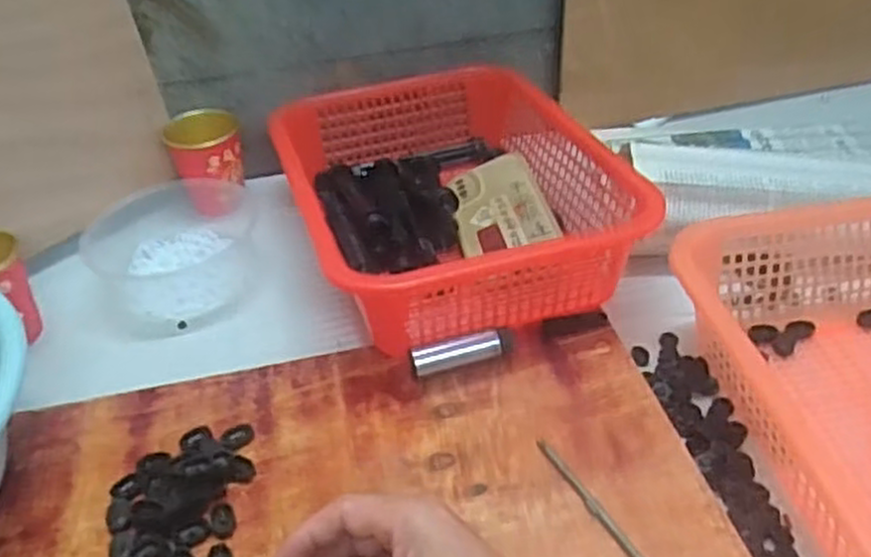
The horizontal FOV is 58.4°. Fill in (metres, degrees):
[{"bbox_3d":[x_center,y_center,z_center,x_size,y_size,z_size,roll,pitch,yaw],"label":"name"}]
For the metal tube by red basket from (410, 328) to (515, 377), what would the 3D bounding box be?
[{"bbox_3d":[0.020,0.054,0.561,0.077,0.025,0.018,-14,40,-12],"label":"metal tube by red basket"}]

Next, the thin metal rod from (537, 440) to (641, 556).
[{"bbox_3d":[0.095,0.137,0.466,0.006,0.005,0.114,-21,42,-19],"label":"thin metal rod"}]

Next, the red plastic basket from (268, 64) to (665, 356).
[{"bbox_3d":[0.007,-0.076,0.673,0.244,0.088,0.317,-14,40,-11],"label":"red plastic basket"}]

